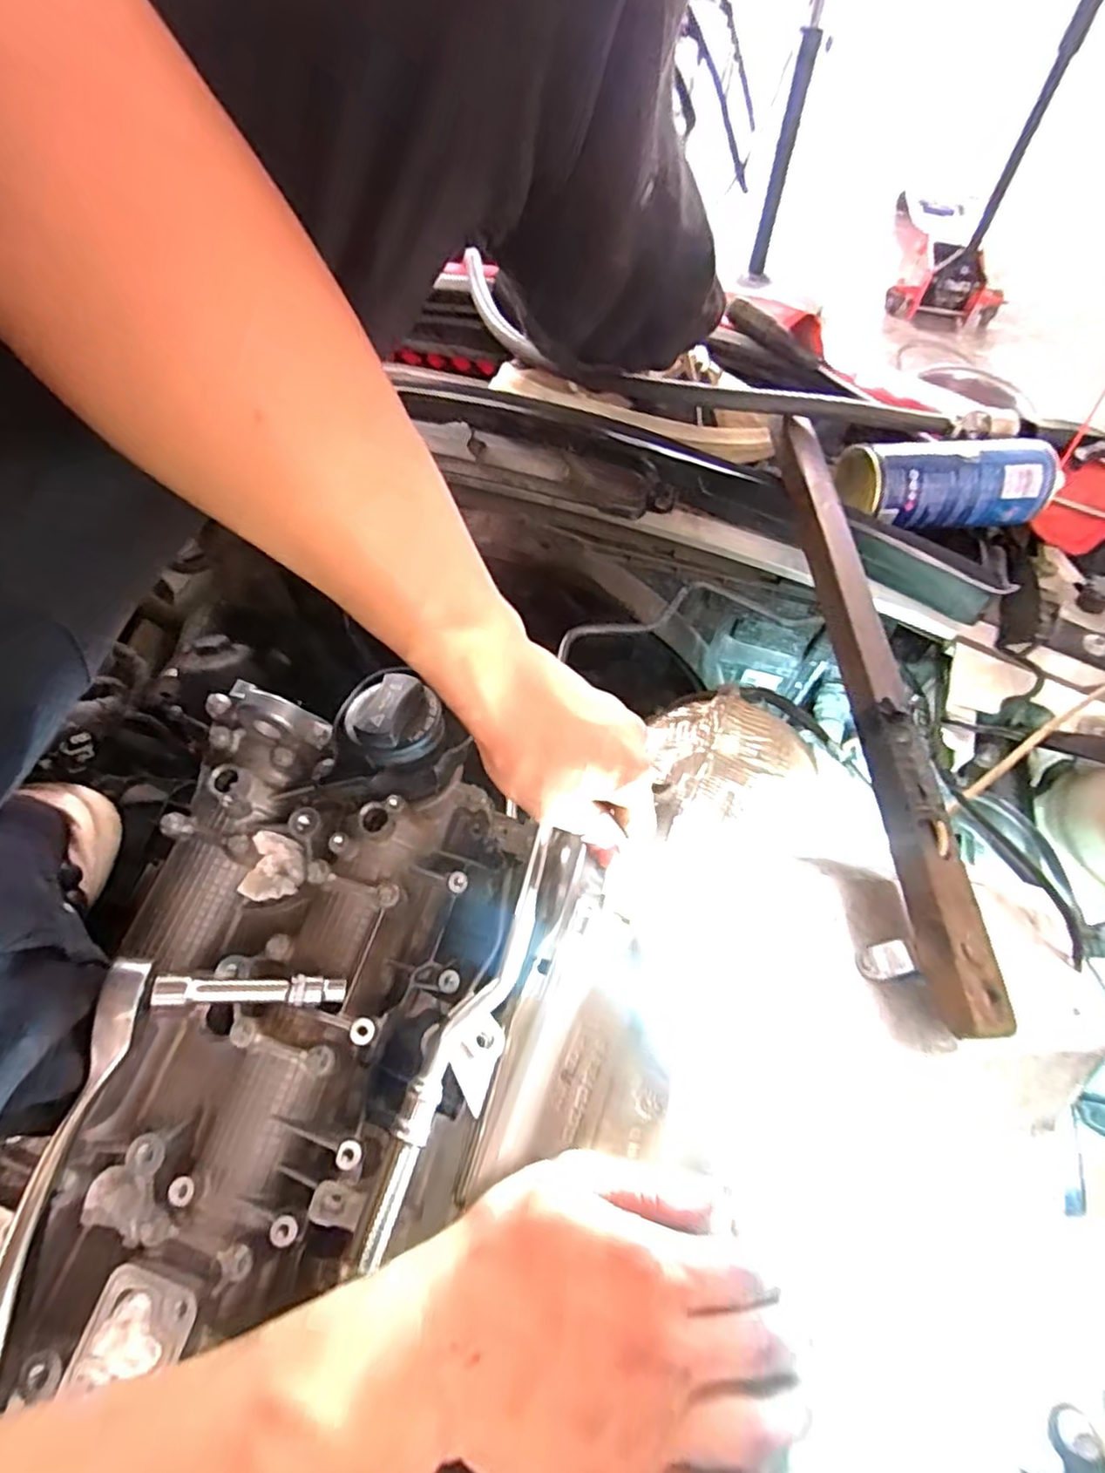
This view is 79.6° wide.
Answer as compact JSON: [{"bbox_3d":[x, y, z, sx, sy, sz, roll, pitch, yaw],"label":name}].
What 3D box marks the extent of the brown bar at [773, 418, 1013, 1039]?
[{"bbox_3d":[0.191,-0.048,0.402,0.037,0.027,0.416,-2,64,0],"label":"brown bar"}]

